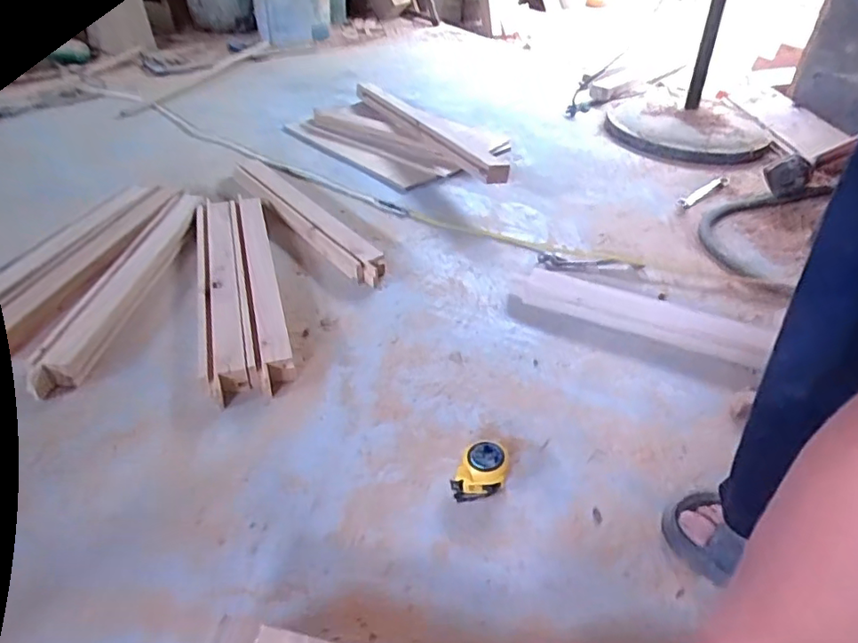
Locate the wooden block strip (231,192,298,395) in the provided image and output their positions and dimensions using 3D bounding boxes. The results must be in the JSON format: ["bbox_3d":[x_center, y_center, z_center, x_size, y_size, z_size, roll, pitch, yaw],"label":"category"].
[{"bbox_3d":[-0.276,-0.074,0.922,0.061,0.042,0.502,-10,41,-15],"label":"wooden block strip"}]

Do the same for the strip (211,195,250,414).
[{"bbox_3d":[-0.326,-0.064,0.898,0.059,0.046,0.490,-9,40,-15],"label":"strip"}]

